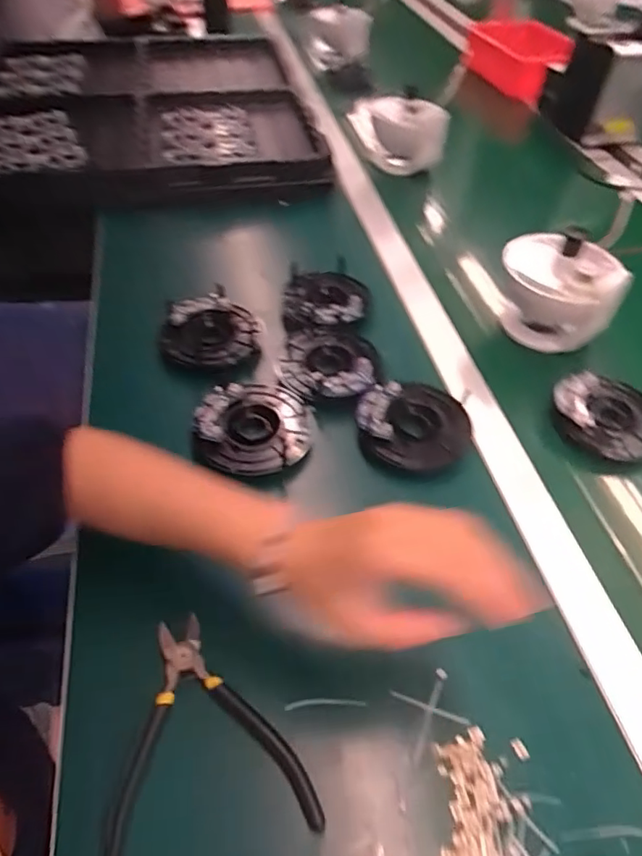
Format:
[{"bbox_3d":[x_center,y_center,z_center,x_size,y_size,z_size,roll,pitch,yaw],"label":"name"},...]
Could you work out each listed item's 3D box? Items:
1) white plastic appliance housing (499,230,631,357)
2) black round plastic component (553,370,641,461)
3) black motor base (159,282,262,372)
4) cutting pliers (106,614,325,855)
[{"bbox_3d":[0.247,-0.153,0.585,0.115,0.107,0.101,16,53,8],"label":"white plastic appliance housing"},{"bbox_3d":[0.270,-0.013,0.522,0.096,0.035,0.090,2,52,-2],"label":"black round plastic component"},{"bbox_3d":[-0.111,-0.099,0.556,0.098,0.025,0.093,-10,53,-11],"label":"black motor base"},{"bbox_3d":[-0.077,0.188,0.337,0.120,0.014,0.136,-13,54,-14],"label":"cutting pliers"}]

